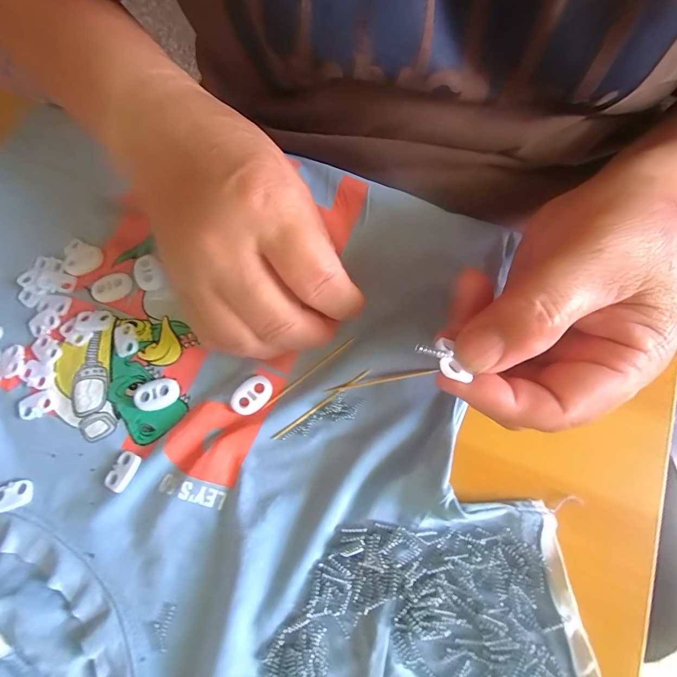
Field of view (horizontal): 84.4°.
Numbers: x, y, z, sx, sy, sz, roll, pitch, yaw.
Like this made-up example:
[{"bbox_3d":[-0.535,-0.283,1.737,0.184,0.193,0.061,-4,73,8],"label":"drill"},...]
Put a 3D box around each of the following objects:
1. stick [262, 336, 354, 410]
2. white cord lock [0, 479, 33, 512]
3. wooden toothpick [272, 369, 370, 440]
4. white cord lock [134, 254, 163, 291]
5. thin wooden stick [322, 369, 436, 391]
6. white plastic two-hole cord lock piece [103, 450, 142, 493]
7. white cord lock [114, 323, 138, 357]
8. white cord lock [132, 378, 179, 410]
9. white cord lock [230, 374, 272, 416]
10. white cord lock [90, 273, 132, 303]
[{"bbox_3d":[-0.015,0.018,0.197,0.060,0.004,0.004,-38,75,-9],"label":"stick"},{"bbox_3d":[-0.162,0.078,0.183,0.020,0.004,0.012,-18,73,-3],"label":"white cord lock"},{"bbox_3d":[-0.009,0.033,0.191,0.059,0.004,0.004,-35,75,-8],"label":"wooden toothpick"},{"bbox_3d":[-0.111,-0.038,0.216,0.012,0.005,0.022,-17,73,-3],"label":"white cord lock"},{"bbox_3d":[0.022,0.022,0.194,0.058,0.004,0.004,-10,73,-1],"label":"thin wooden stick"},{"bbox_3d":[-0.106,0.066,0.184,0.013,0.004,0.018,20,74,8],"label":"white plastic two-hole cord lock piece"},{"bbox_3d":[-0.118,0.000,0.206,0.012,0.004,0.019,-19,73,-4],"label":"white cord lock"},{"bbox_3d":[-0.095,0.030,0.195,0.023,0.006,0.016,-15,73,-3],"label":"white cord lock"},{"bbox_3d":[-0.045,0.029,0.191,0.016,0.005,0.022,39,78,13],"label":"white cord lock"},{"bbox_3d":[-0.130,-0.029,0.214,0.023,0.004,0.014,-25,73,-6],"label":"white cord lock"}]

